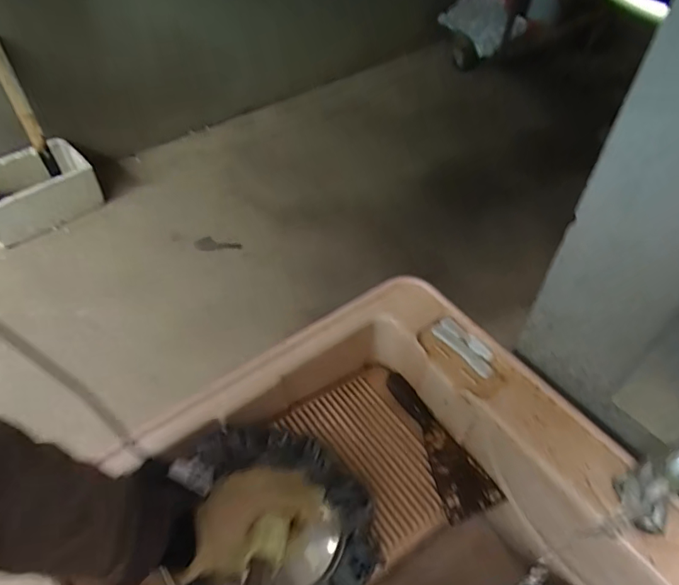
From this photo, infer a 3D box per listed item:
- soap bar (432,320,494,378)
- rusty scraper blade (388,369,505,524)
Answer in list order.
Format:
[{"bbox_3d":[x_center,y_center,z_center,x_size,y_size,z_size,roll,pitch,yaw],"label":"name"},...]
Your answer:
[{"bbox_3d":[0.170,0.071,0.671,0.042,0.013,0.095,-33,56,-24],"label":"soap bar"},{"bbox_3d":[0.130,0.198,0.688,0.082,0.013,0.213,-6,45,-27],"label":"rusty scraper blade"}]

